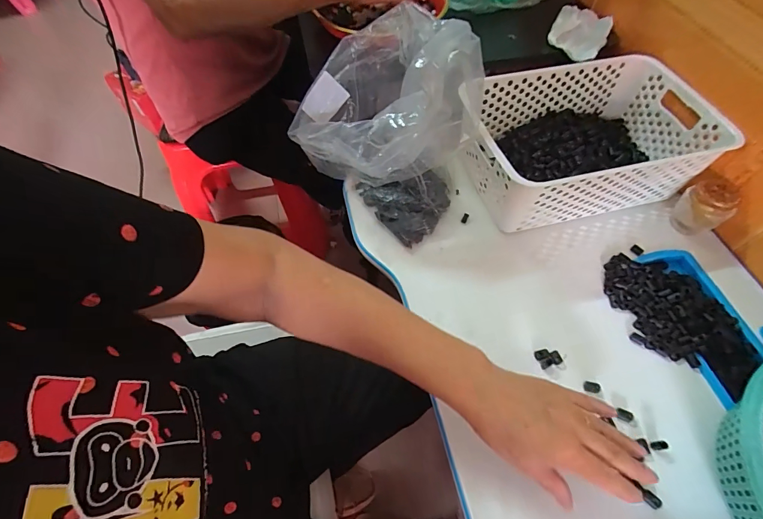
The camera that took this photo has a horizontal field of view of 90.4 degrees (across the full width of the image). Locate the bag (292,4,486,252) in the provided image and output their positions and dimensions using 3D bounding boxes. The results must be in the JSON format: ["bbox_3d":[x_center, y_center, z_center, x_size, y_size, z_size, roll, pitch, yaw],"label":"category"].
[{"bbox_3d":[0.010,-0.208,0.476,0.203,0.128,0.213,27,62,16],"label":"bag"}]

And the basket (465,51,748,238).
[{"bbox_3d":[0.275,-0.168,0.529,0.321,0.101,0.201,-14,59,-9],"label":"basket"}]

